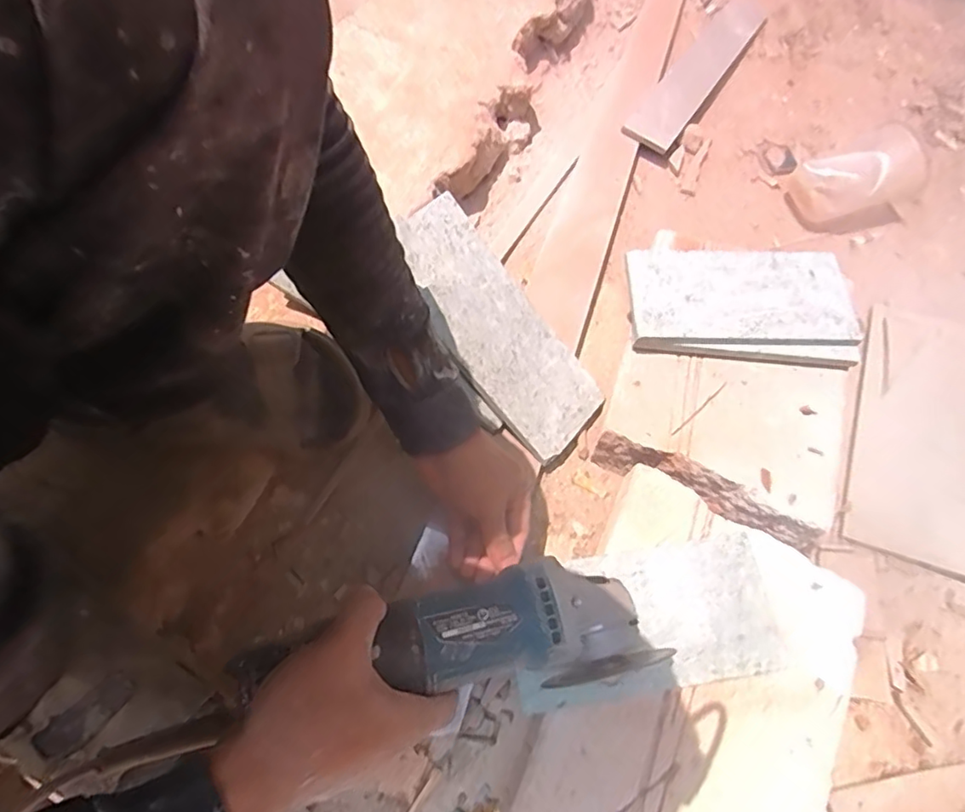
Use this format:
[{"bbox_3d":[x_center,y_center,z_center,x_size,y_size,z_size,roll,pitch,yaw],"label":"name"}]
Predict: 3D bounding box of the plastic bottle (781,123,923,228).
[{"bbox_3d":[0.427,-0.261,0.674,0.115,0.070,0.098,-26,69,-11],"label":"plastic bottle"}]

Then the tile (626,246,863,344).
[{"bbox_3d":[0.234,-0.104,0.538,0.193,0.013,0.103,1,67,1],"label":"tile"}]

